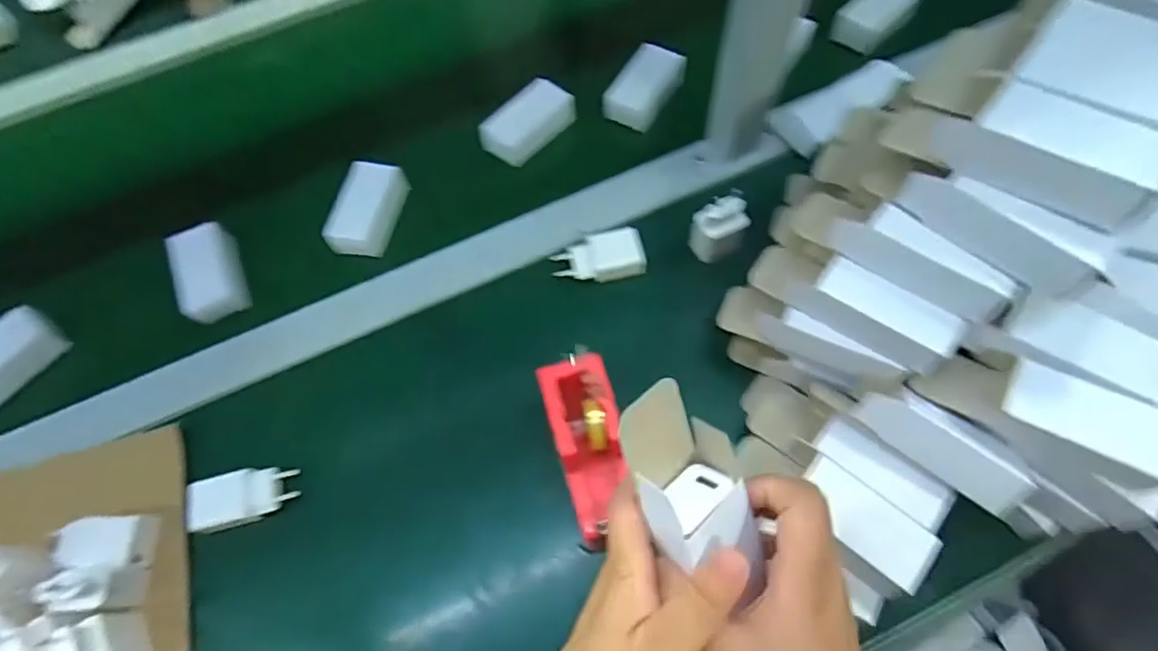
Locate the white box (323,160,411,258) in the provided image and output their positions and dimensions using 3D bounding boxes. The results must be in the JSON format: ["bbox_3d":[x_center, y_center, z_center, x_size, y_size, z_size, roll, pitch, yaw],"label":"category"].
[{"bbox_3d":[-0.214,-0.115,0.596,0.050,0.040,0.096,11,68,7],"label":"white box"}]

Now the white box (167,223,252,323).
[{"bbox_3d":[-0.363,-0.048,0.573,0.058,0.041,0.092,-21,68,-6],"label":"white box"}]

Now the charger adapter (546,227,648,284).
[{"bbox_3d":[0.018,-0.064,0.547,0.081,0.021,0.042,-10,67,-2],"label":"charger adapter"}]

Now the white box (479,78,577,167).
[{"bbox_3d":[-0.055,-0.213,0.619,0.047,0.036,0.099,42,75,17],"label":"white box"}]

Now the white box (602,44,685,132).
[{"bbox_3d":[0.070,-0.254,0.635,0.053,0.037,0.097,29,71,14],"label":"white box"}]

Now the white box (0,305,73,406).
[{"bbox_3d":[-0.527,0.033,0.536,0.047,0.032,0.096,34,73,15],"label":"white box"}]

